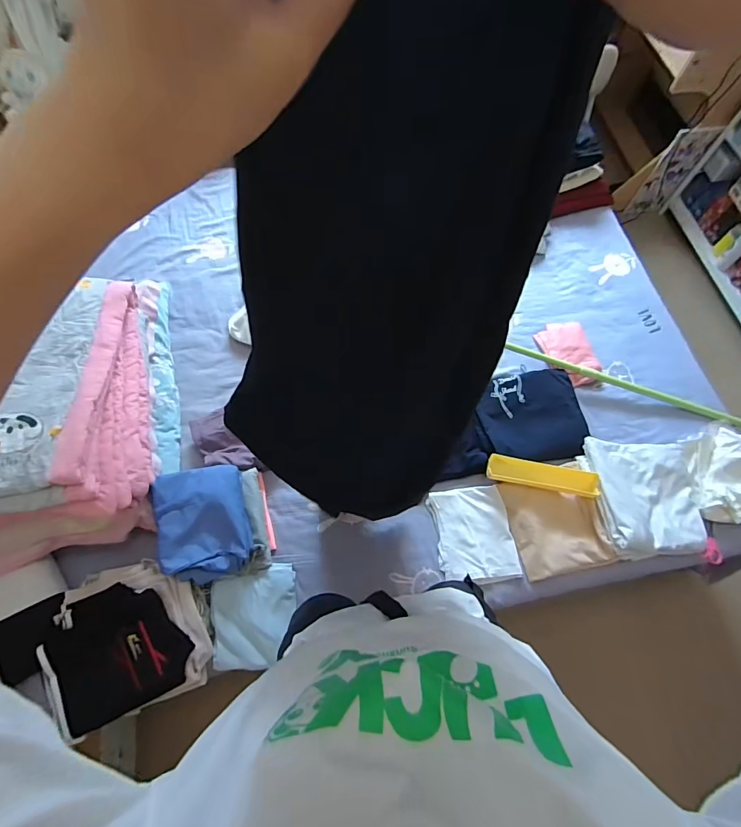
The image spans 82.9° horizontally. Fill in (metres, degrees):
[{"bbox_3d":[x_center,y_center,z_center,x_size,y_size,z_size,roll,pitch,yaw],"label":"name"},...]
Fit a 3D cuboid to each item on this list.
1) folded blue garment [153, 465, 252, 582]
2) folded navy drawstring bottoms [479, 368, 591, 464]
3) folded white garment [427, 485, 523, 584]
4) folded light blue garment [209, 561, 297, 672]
[{"bbox_3d":[-0.365,0.242,0.924,0.177,0.081,0.228,-11,68,-6],"label":"folded blue garment"},{"bbox_3d":[0.425,0.003,1.113,0.283,0.036,0.240,-8,68,-5],"label":"folded navy drawstring bottoms"},{"bbox_3d":[0.252,0.294,1.024,0.184,0.021,0.223,-8,68,-5],"label":"folded white garment"},{"bbox_3d":[-0.252,0.447,0.920,0.181,0.022,0.190,-10,68,-6],"label":"folded light blue garment"}]

